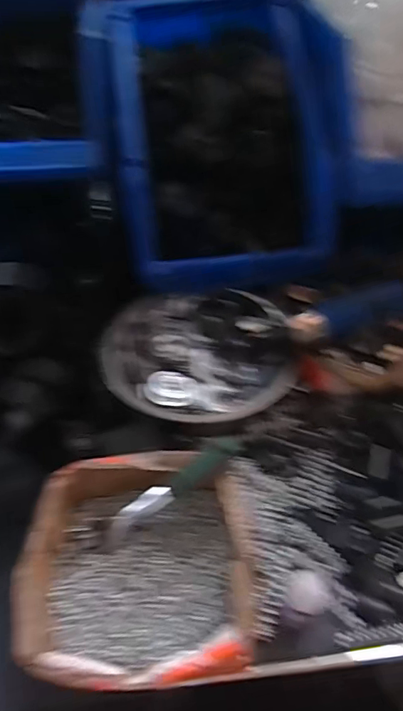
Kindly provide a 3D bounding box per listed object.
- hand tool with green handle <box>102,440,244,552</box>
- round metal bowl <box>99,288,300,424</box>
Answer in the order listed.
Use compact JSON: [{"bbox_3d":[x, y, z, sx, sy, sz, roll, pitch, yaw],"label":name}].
[{"bbox_3d":[-0.026,0.109,0.373,0.138,0.022,0.019,-38,52,5],"label":"hand tool with green handle"},{"bbox_3d":[-0.003,0.000,0.474,0.181,0.045,0.166,-3,48,0],"label":"round metal bowl"}]

